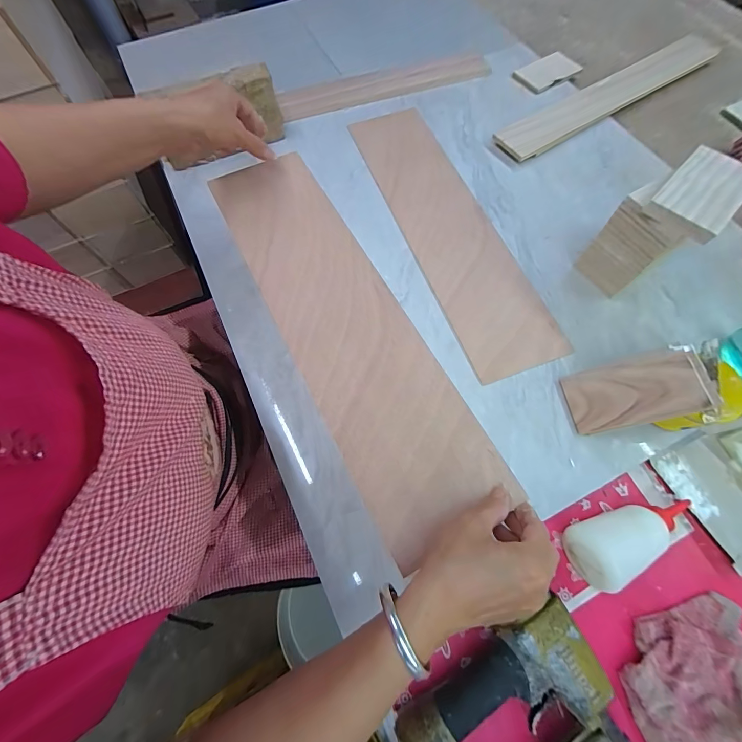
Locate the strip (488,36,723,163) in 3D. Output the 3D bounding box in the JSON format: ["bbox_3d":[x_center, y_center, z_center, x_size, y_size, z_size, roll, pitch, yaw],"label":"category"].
[{"bbox_3d":[0.468,-0.538,0.651,0.560,0.015,0.079,-33,71,-11],"label":"strip"}]

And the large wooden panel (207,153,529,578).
[{"bbox_3d":[-0.038,-0.072,0.405,0.138,0.010,0.529,-26,71,-9],"label":"large wooden panel"}]

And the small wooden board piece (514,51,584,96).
[{"bbox_3d":[0.360,-0.610,0.691,0.133,0.012,0.081,-34,71,-11],"label":"small wooden board piece"}]

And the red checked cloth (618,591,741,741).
[{"bbox_3d":[0.329,0.303,0.333,0.154,0.036,0.110,-14,69,-4],"label":"red checked cloth"}]

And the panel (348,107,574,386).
[{"bbox_3d":[0.119,-0.242,0.549,0.135,0.008,0.546,-19,69,-6],"label":"panel"}]

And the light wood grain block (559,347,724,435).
[{"bbox_3d":[0.302,0.024,0.393,0.132,0.010,0.075,-25,62,36],"label":"light wood grain block"}]

